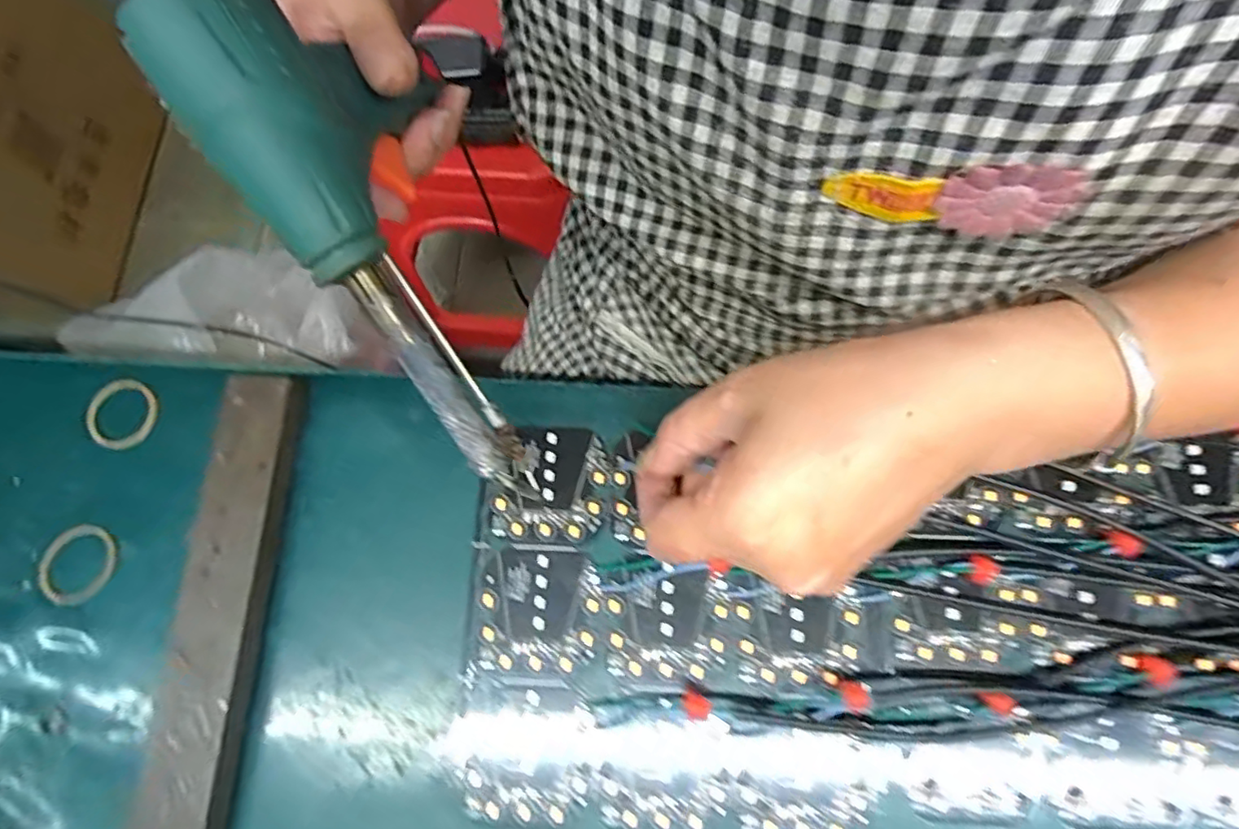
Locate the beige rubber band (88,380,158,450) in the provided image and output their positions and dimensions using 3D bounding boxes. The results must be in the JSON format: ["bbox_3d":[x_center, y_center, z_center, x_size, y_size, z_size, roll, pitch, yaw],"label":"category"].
[{"bbox_3d":[-0.234,-0.001,0.278,0.031,0.004,0.032,15,77,5],"label":"beige rubber band"}]

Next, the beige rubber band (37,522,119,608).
[{"bbox_3d":[-0.240,0.066,0.261,0.032,0.004,0.035,0,76,2],"label":"beige rubber band"}]

